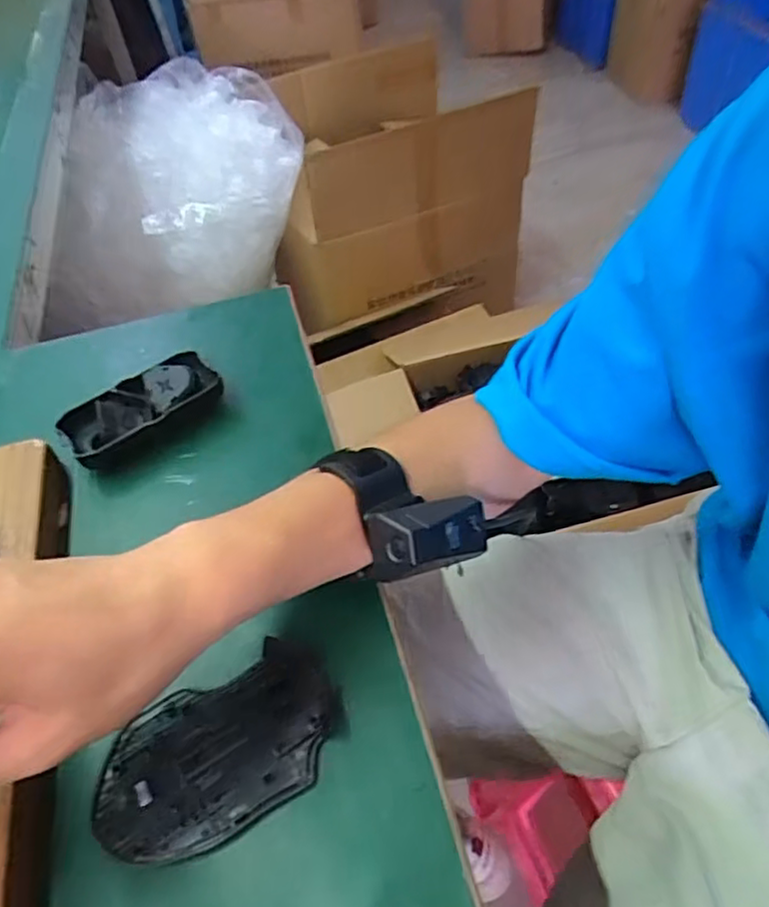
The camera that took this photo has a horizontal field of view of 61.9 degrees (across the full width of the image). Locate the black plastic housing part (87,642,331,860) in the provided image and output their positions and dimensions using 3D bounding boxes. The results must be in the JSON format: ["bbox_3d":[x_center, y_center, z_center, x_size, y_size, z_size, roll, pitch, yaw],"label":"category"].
[{"bbox_3d":[-0.079,0.142,0.307,0.112,0.013,0.071,-24,53,-23],"label":"black plastic housing part"}]

